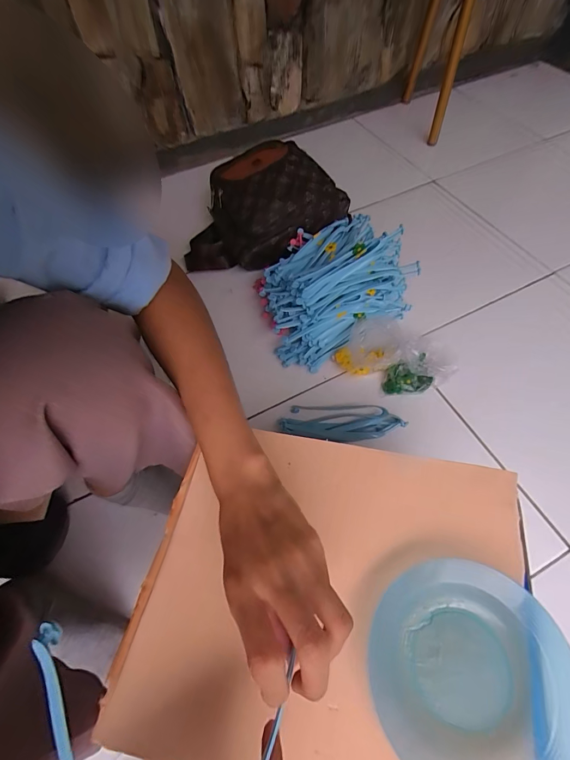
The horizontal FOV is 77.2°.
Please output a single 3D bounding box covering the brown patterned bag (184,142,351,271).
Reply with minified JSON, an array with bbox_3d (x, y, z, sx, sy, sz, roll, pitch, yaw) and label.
[{"bbox_3d":[-0.038,-0.375,0.777,0.312,0.158,0.221,-6,60,-1],"label":"brown patterned bag"}]

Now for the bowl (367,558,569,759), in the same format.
[{"bbox_3d":[0.124,0.198,0.242,0.121,0.031,0.129,-1,60,2],"label":"bowl"}]

